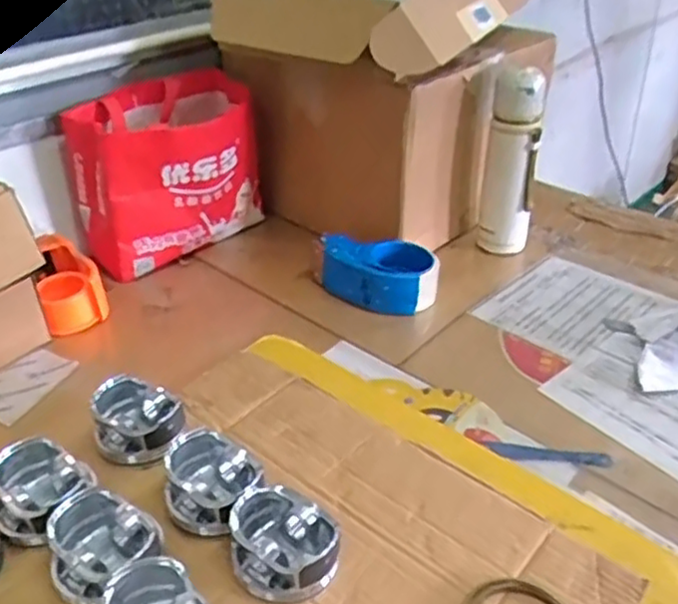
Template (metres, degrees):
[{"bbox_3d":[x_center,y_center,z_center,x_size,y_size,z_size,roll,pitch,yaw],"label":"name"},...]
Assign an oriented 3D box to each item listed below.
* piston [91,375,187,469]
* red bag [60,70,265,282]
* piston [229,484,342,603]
[{"bbox_3d":[-0.192,0.112,0.666,0.083,0.058,0.082,-12,37,-18],"label":"piston"},{"bbox_3d":[-0.228,-0.173,0.936,0.239,0.202,0.139,-19,39,-26],"label":"red bag"},{"bbox_3d":[-0.043,0.191,0.554,0.086,0.045,0.076,8,35,11],"label":"piston"}]

